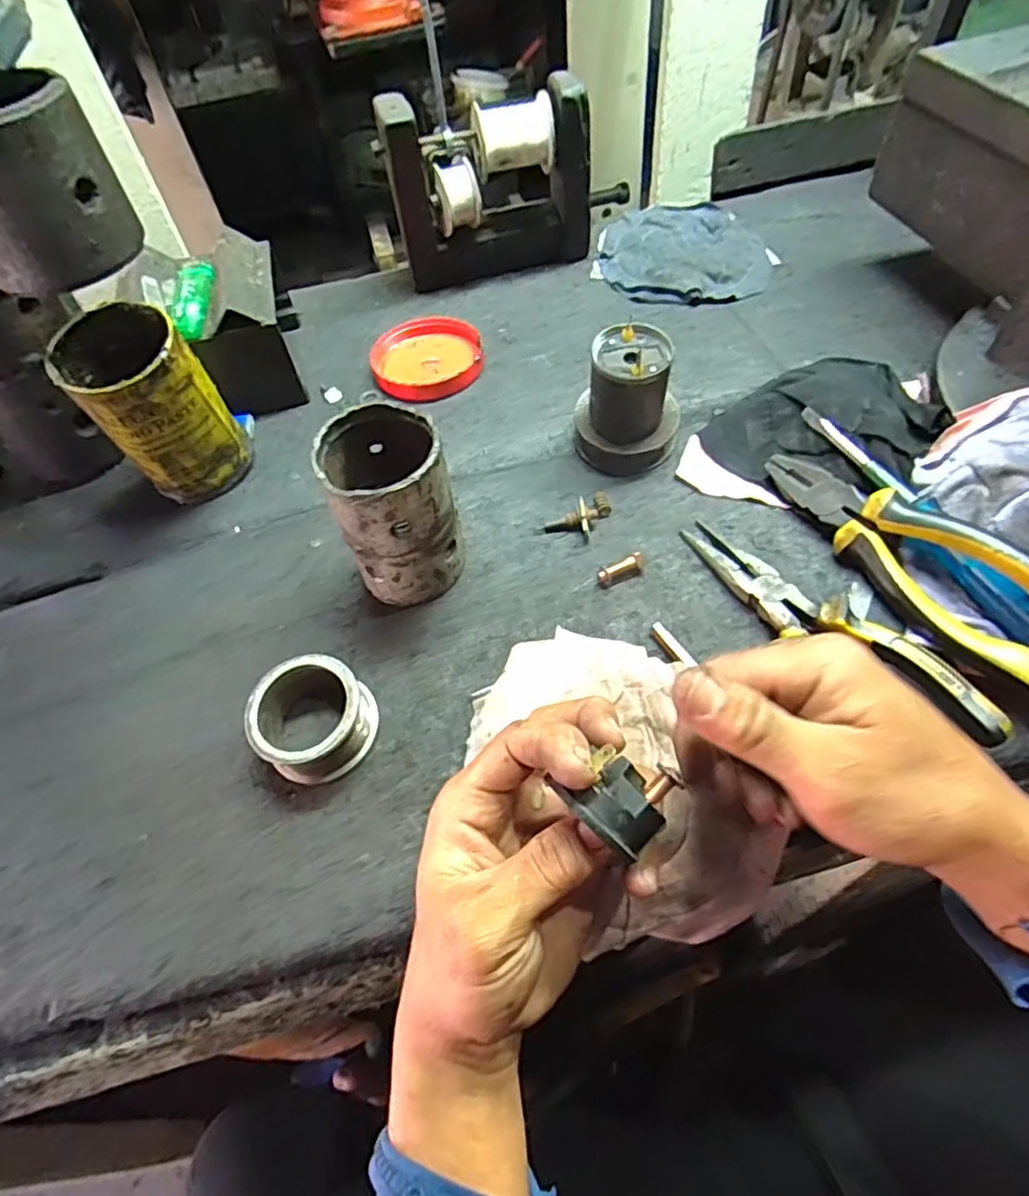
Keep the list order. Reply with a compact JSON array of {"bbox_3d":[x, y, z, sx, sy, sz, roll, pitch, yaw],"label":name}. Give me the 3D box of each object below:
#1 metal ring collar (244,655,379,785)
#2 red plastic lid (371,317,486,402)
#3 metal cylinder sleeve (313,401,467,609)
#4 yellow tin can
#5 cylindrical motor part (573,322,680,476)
[{"bbox_3d":[-0.111,0.066,0.357,0.062,0.035,0.059,-3,55,4],"label":"metal ring collar"},{"bbox_3d":[-0.070,-0.191,0.533,0.089,0.019,0.082,-3,55,4],"label":"red plastic lid"},{"bbox_3d":[-0.070,-0.054,0.384,0.068,0.104,0.075,-18,57,-5],"label":"metal cylinder sleeve"},{"bbox_3d":[-0.238,-0.125,0.437,0.074,0.116,0.073,-3,55,4],"label":"yellow tin can"},{"bbox_3d":[0.077,-0.131,0.440,0.059,0.078,0.061,-3,55,4],"label":"cylindrical motor part"}]

